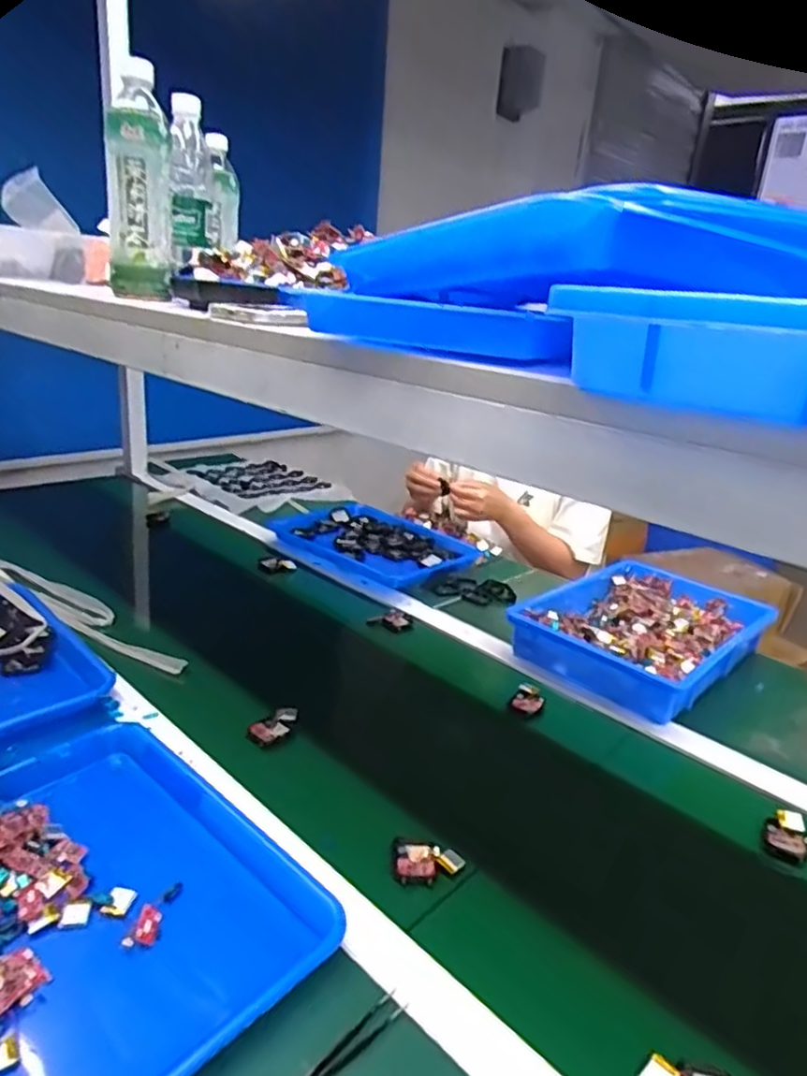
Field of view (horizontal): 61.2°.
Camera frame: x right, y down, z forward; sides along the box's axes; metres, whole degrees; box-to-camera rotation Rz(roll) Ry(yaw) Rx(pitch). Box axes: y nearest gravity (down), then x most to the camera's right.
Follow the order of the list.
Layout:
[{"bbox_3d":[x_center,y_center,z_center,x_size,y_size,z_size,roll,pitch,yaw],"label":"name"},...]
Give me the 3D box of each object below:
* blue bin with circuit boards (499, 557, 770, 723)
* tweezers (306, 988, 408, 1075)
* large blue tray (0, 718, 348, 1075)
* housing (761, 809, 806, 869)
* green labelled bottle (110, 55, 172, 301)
[{"bbox_3d":[0.348,0.134,0.988,0.255,0.066,0.358,21,26,38],"label":"blue bin with circuit boards"},{"bbox_3d":[-0.043,0.327,0.424,0.113,0.013,0.015,-15,28,-43],"label":"tweezers"},{"bbox_3d":[-0.243,0.269,0.514,0.342,0.034,0.253,21,26,38],"label":"large blue tray"},{"bbox_3d":[0.360,0.279,0.638,0.039,0.024,0.047,19,24,33],"label":"housing"},{"bbox_3d":[-0.275,-0.369,0.707,0.059,0.219,0.074,-3,21,-20],"label":"green labelled bottle"}]

